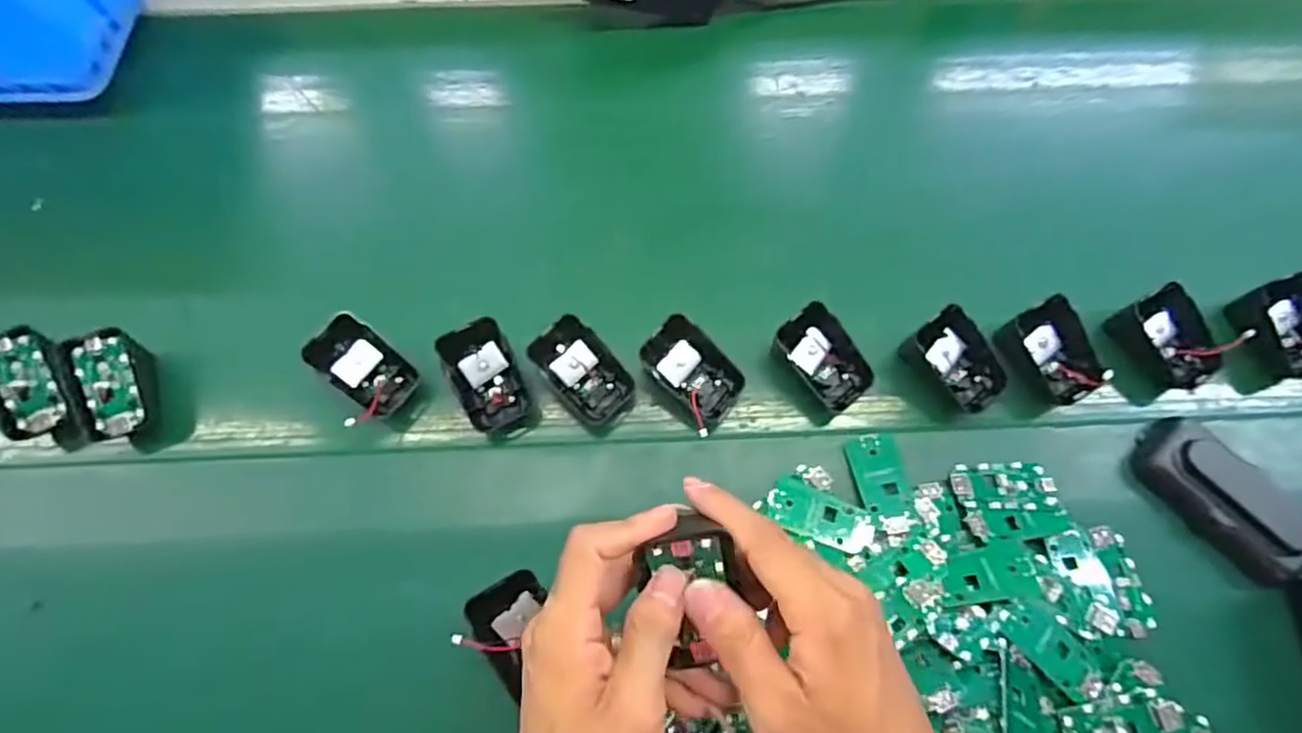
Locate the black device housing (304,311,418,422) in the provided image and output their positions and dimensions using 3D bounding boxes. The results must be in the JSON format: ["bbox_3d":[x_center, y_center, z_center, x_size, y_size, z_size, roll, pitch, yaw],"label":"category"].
[{"bbox_3d":[-0.190,0.001,0.436,0.061,0.031,0.042,37,74,14],"label":"black device housing"}]

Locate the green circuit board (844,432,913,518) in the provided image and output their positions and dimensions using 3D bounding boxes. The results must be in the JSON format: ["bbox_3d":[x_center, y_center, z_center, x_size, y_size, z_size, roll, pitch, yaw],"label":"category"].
[{"bbox_3d":[0.146,0.069,0.419,0.032,0.004,0.053,-9,66,5],"label":"green circuit board"}]

